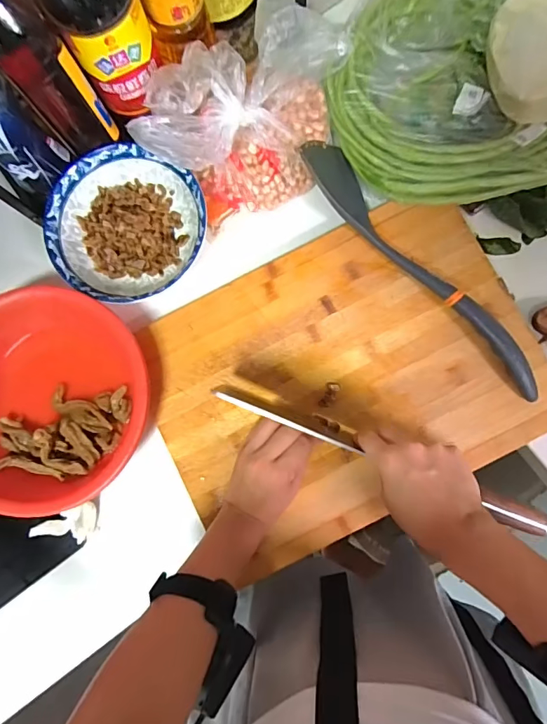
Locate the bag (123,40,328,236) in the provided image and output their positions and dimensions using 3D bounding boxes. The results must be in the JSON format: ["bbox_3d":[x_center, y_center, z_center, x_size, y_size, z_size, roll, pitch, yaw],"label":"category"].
[{"bbox_3d":[-0.033,-0.246,0.477,0.185,0.117,0.127,-16,83,1],"label":"bag"}]

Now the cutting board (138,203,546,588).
[{"bbox_3d":[0.076,0.015,0.499,0.407,0.013,0.301,-27,83,0],"label":"cutting board"}]

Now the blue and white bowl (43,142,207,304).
[{"bbox_3d":[-0.165,-0.152,0.513,0.171,0.041,0.168,0,83,3],"label":"blue and white bowl"}]

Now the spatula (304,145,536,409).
[{"bbox_3d":[0.154,-0.098,0.484,0.060,0.051,0.352,-38,83,-1],"label":"spatula"}]

